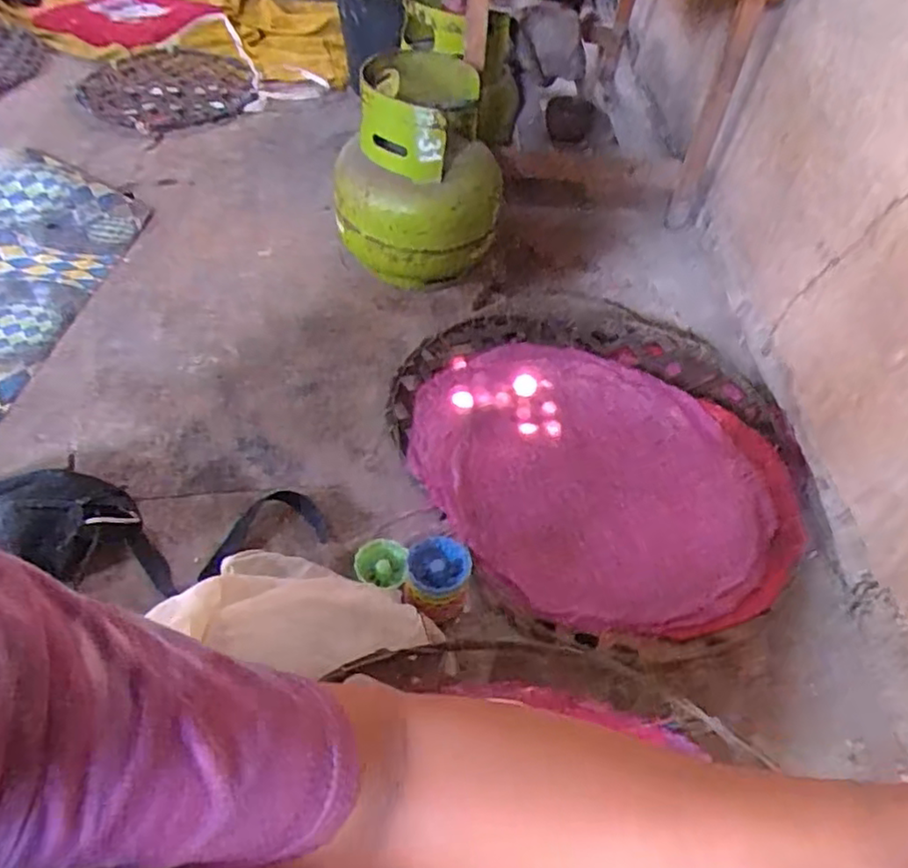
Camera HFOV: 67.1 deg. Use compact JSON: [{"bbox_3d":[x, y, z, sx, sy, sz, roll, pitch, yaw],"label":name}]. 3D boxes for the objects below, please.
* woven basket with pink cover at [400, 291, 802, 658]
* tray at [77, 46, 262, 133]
[{"bbox_3d":[0.193,-0.006,0.919,0.512,0.077,0.611,-16,53,-18],"label":"woven basket with pink cover"},{"bbox_3d":[-0.522,-0.660,1.308,0.323,0.047,0.255,-35,61,-30],"label":"tray"}]

